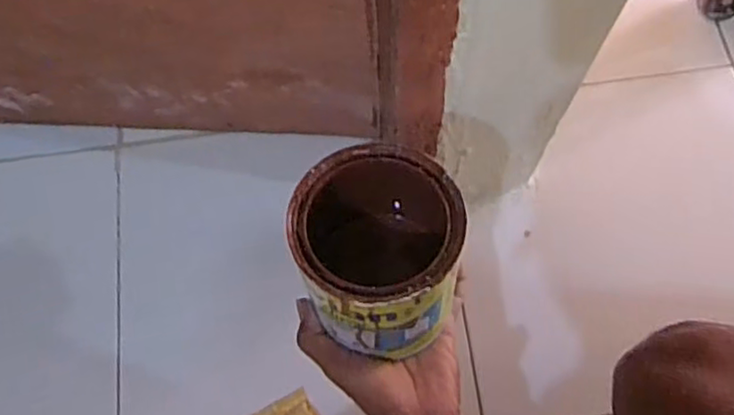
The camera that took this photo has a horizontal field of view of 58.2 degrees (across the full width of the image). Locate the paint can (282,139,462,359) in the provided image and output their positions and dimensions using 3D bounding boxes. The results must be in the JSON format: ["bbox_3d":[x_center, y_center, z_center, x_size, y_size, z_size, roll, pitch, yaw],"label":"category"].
[{"bbox_3d":[0.008,0.032,0.432,0.100,0.117,0.112,-7,70,-1],"label":"paint can"}]

